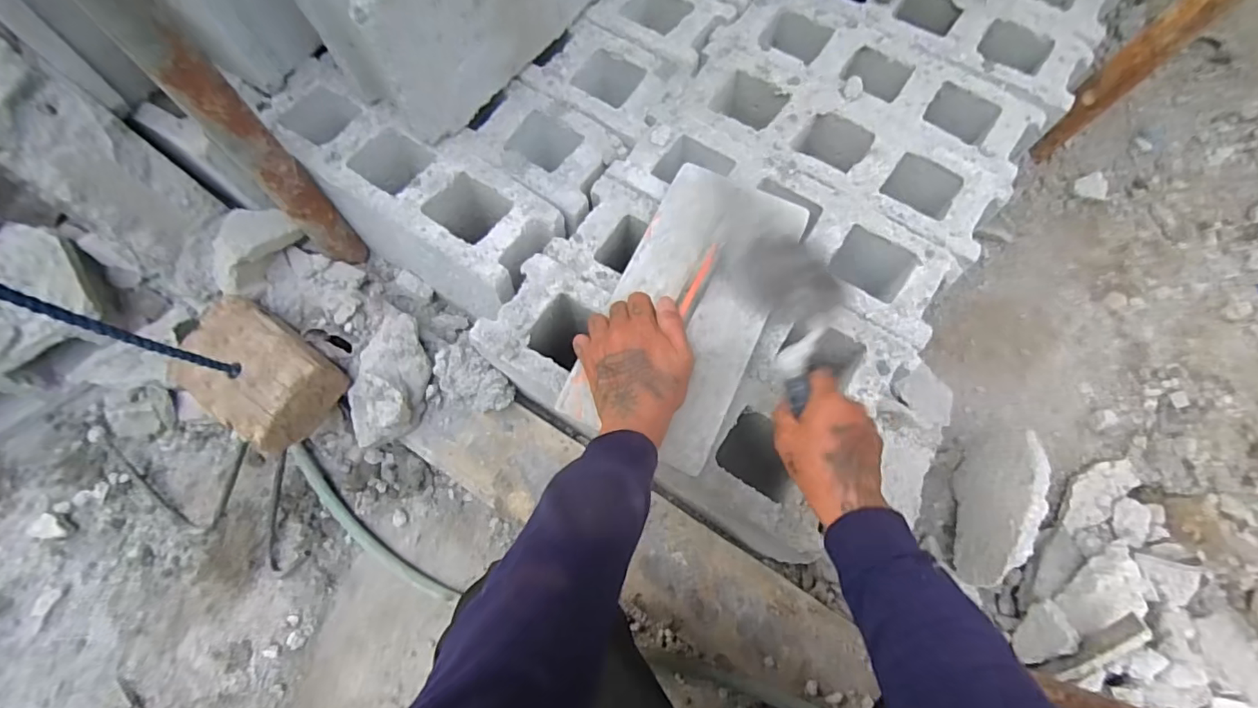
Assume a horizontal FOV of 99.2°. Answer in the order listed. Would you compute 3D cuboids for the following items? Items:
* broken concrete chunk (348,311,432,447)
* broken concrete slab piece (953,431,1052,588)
[{"bbox_3d":[-0.281,0.024,0.628,0.082,0.047,0.164,6,70,1],"label":"broken concrete chunk"},{"bbox_3d":[0.426,0.178,0.618,0.019,0.106,0.180,30,61,-11],"label":"broken concrete slab piece"}]

